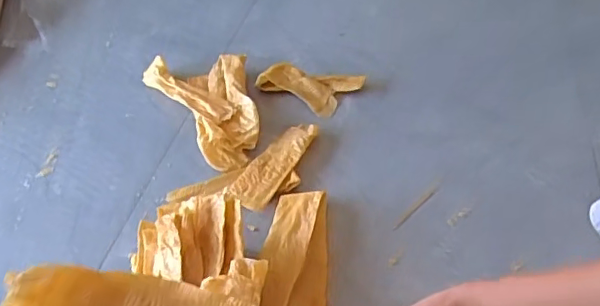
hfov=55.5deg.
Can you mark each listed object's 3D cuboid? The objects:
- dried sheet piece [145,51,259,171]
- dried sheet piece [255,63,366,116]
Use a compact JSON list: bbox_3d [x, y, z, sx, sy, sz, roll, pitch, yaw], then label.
[{"bbox_3d":[-0.168,-0.114,1.187,0.202,0.055,0.382,-28,47,-20],"label":"dried sheet piece"},{"bbox_3d":[0.021,-0.148,1.195,0.194,0.040,0.122,23,51,28],"label":"dried sheet piece"}]

